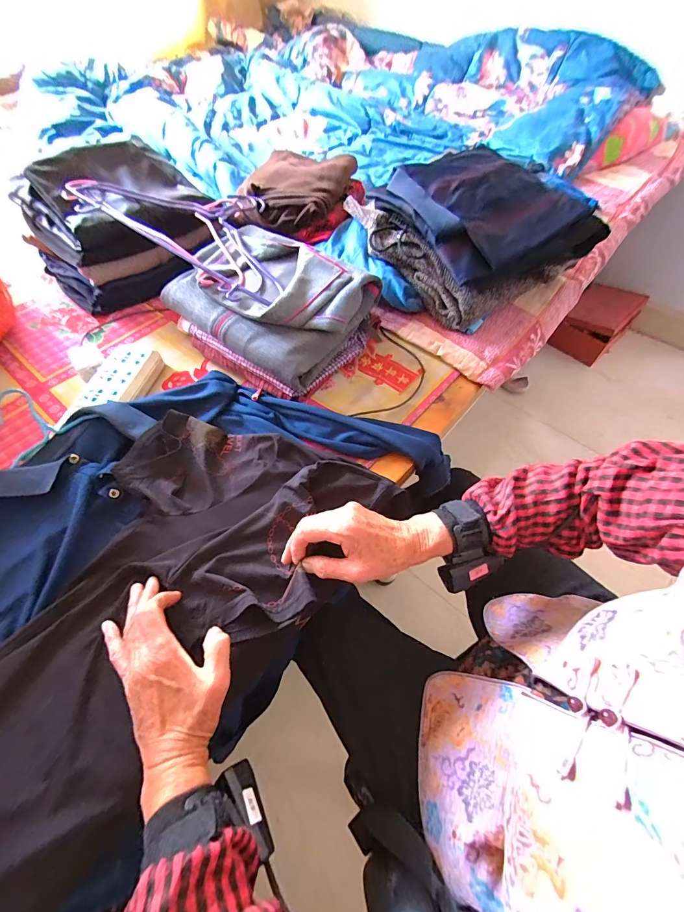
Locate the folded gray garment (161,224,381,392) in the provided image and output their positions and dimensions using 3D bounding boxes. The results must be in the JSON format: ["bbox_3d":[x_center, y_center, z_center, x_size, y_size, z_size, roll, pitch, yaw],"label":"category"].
[{"bbox_3d":[-0.116,-0.259,0.578,0.297,0.074,0.210,32,62,19],"label":"folded gray garment"}]

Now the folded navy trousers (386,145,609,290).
[{"bbox_3d":[0.238,-0.416,0.626,0.262,0.076,0.292,-25,60,-16],"label":"folded navy trousers"}]

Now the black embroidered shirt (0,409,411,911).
[{"bbox_3d":[-0.227,0.196,0.365,0.321,0.054,0.624,30,63,15],"label":"black embroidered shirt"}]

